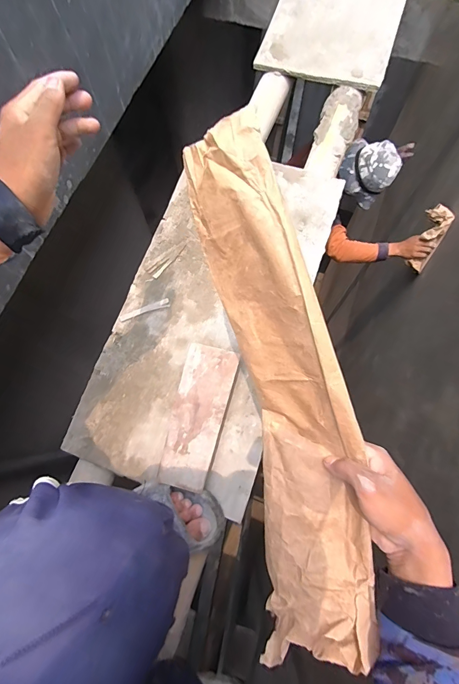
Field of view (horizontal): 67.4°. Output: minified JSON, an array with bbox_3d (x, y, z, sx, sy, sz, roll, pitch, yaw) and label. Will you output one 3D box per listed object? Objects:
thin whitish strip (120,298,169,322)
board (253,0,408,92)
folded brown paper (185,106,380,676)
[{"bbox_3d":[-0.164,-0.062,0.661,0.099,0.005,0.017,-17,78,-2],"label":"thin whitish strip"},{"bbox_3d":[0.296,-0.897,0.887,0.306,0.021,0.593,16,75,11],"label":"board"},{"bbox_3d":[0.055,0.058,0.343,0.109,0.092,0.487,-12,98,-1],"label":"folded brown paper"}]

